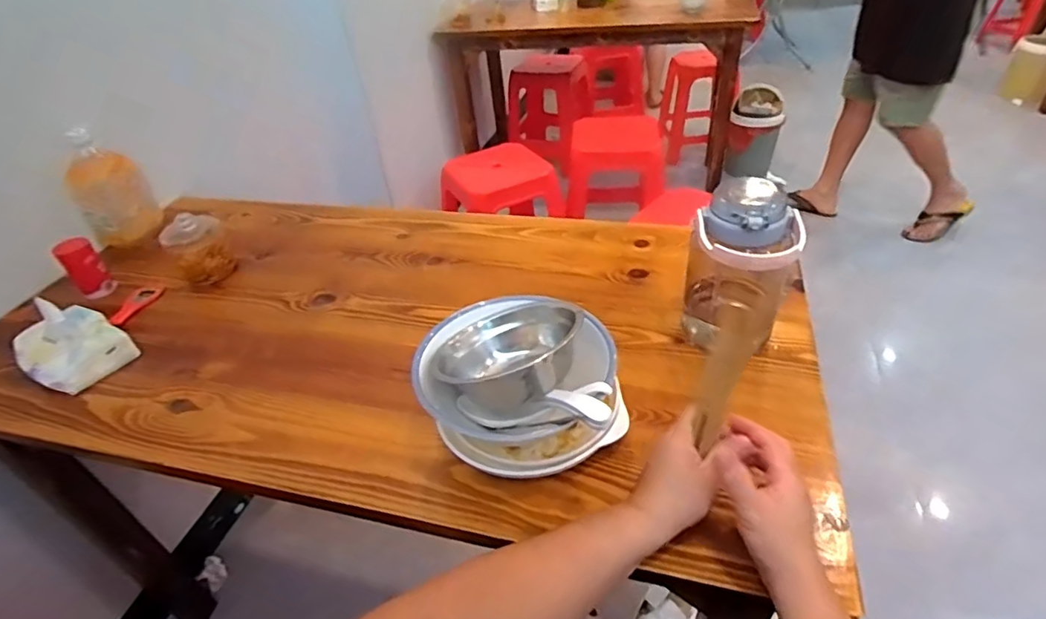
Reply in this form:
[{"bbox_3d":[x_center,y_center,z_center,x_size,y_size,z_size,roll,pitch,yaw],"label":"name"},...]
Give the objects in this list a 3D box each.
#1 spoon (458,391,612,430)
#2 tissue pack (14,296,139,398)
[{"bbox_3d":[0.010,0.092,0.513,0.175,0.038,0.046,-12,30,40],"label":"spoon"},{"bbox_3d":[-0.596,0.045,0.730,0.121,0.069,0.108,23,48,31],"label":"tissue pack"}]

